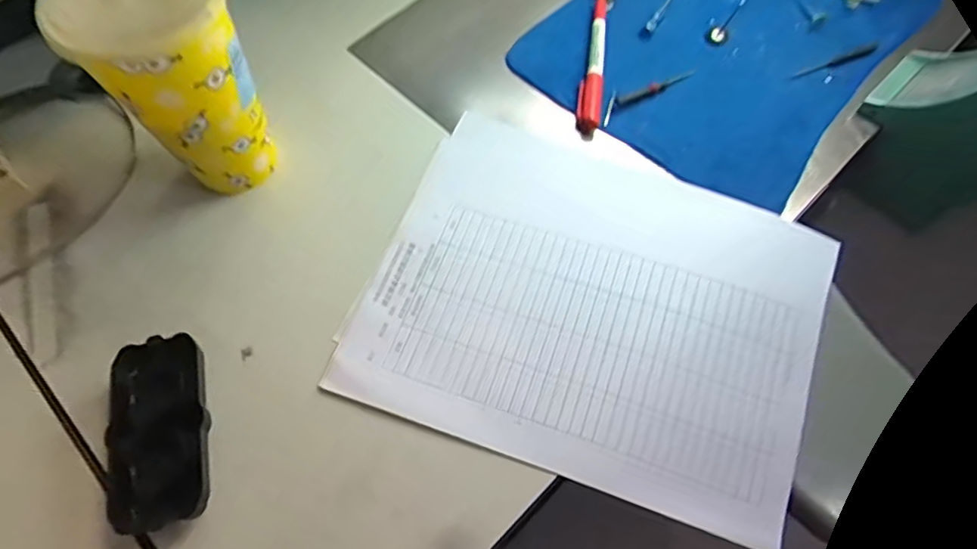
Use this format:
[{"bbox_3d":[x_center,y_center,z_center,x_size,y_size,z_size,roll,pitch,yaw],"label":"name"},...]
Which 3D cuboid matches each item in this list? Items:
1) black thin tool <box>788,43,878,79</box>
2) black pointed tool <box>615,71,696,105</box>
[{"bbox_3d":[0.283,-0.174,0.489,0.081,0.004,0.009,-20,65,-7],"label":"black thin tool"},{"bbox_3d":[0.134,-0.149,0.479,0.075,0.010,0.008,-25,66,-9],"label":"black pointed tool"}]

